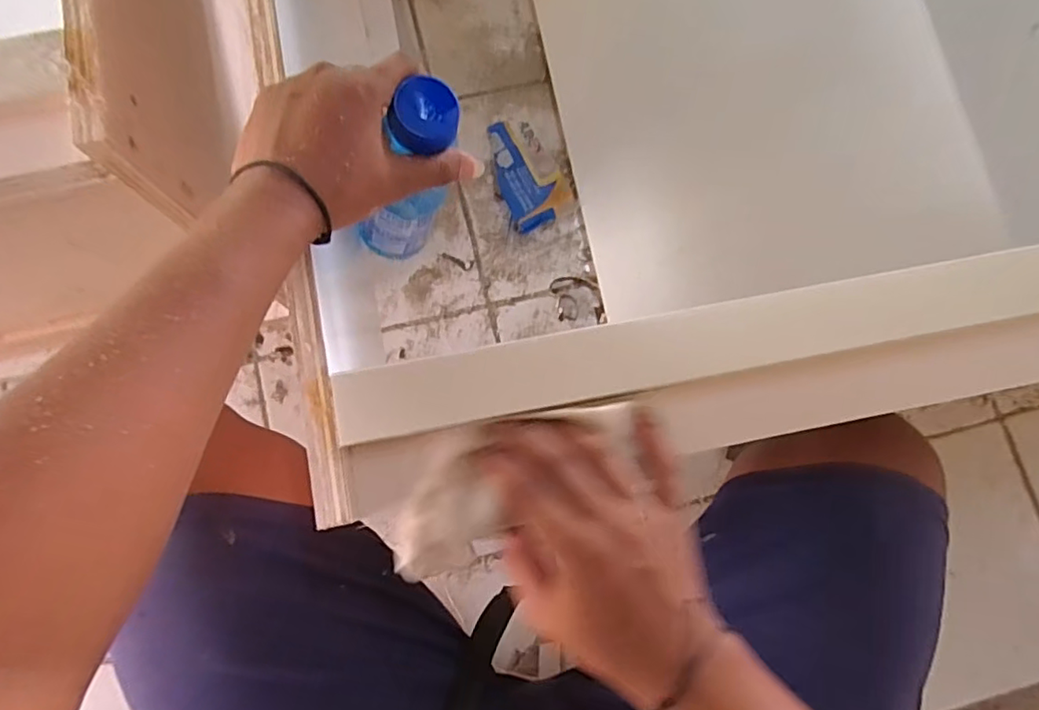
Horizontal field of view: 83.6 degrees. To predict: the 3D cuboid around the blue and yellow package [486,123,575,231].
[{"bbox_3d":[0.008,-0.251,0.785,0.086,0.028,0.156,-24,82,-6],"label":"blue and yellow package"}]

